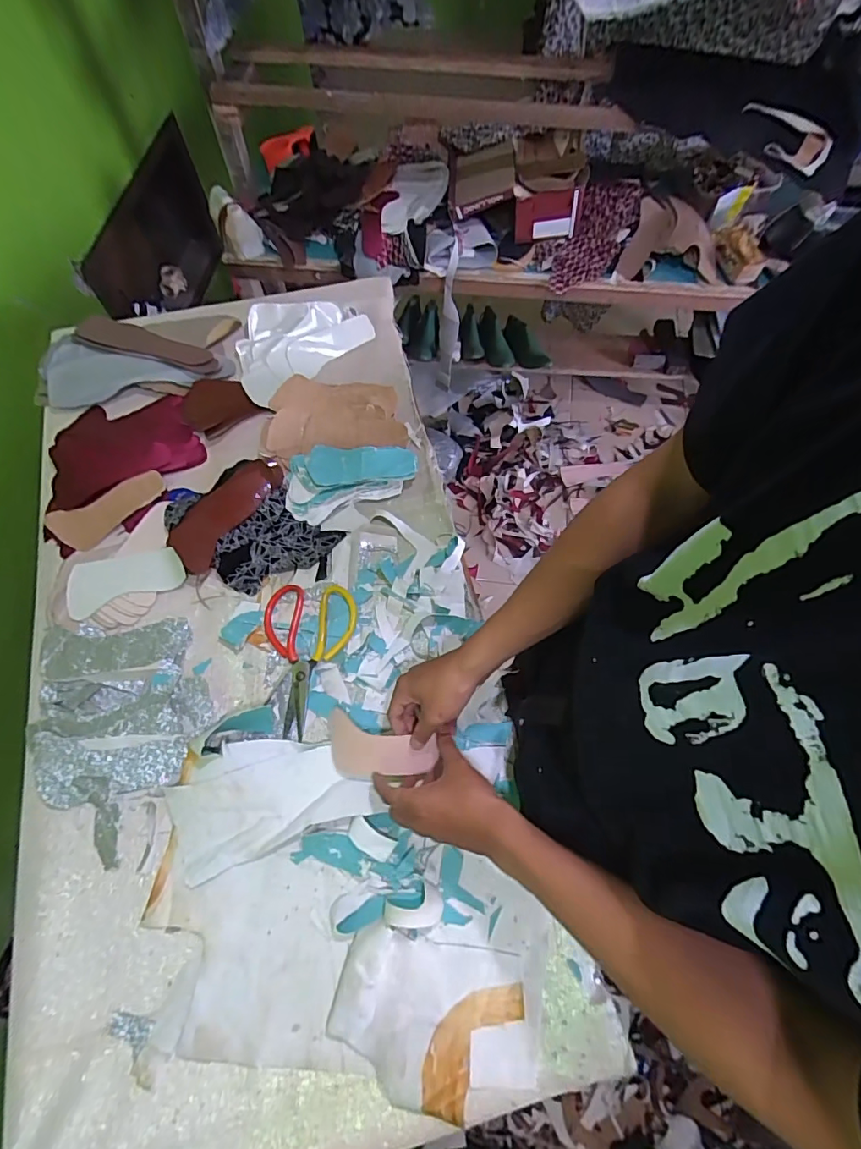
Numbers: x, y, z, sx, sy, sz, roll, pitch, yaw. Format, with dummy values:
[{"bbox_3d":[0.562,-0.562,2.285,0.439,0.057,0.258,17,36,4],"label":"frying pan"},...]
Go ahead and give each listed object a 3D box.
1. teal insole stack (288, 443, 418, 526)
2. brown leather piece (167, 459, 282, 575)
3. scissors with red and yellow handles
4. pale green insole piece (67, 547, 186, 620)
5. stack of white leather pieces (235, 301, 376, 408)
[{"bbox_3d":[-0.122,-0.155,0.761,0.200,0.031,0.111,-15,67,-5],"label":"teal insole stack"},{"bbox_3d":[-0.300,-0.094,0.725,0.067,0.033,0.191,30,71,13],"label":"brown leather piece"},{"bbox_3d":[-0.165,0.109,0.657,0.118,0.021,0.200,1,67,2],"label":"scissors with red and yellow handles"},{"bbox_3d":[-0.423,0.008,0.690,0.151,0.008,0.071,-12,87,-10],"label":"pale green insole piece"},{"bbox_3d":[-0.233,-0.410,0.855,0.246,0.039,0.159,-39,71,-14],"label":"stack of white leather pieces"}]

